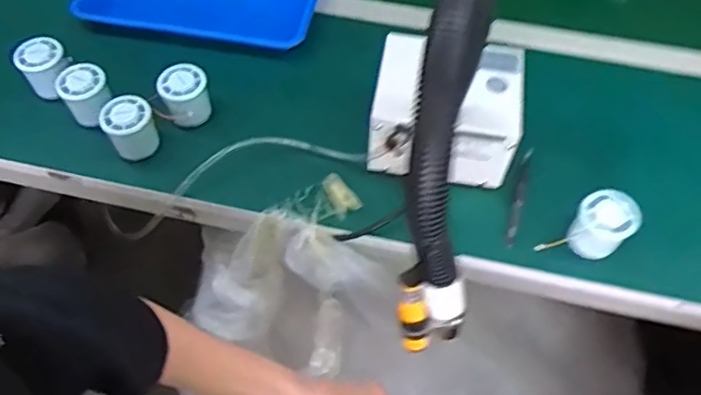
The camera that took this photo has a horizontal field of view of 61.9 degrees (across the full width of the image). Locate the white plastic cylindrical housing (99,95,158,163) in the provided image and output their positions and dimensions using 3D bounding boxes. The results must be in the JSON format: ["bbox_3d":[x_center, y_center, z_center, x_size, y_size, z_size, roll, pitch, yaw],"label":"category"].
[{"bbox_3d":[-0.262,-0.083,0.700,0.055,0.056,0.055,0,58,0],"label":"white plastic cylindrical housing"}]

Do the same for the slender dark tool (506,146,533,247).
[{"bbox_3d":[0.197,0.002,0.681,0.014,0.016,0.119,13,75,8],"label":"slender dark tool"}]

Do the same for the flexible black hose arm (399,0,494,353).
[{"bbox_3d":[0.061,-0.021,0.385,0.048,0.263,0.068,3,18,2],"label":"flexible black hose arm"}]

